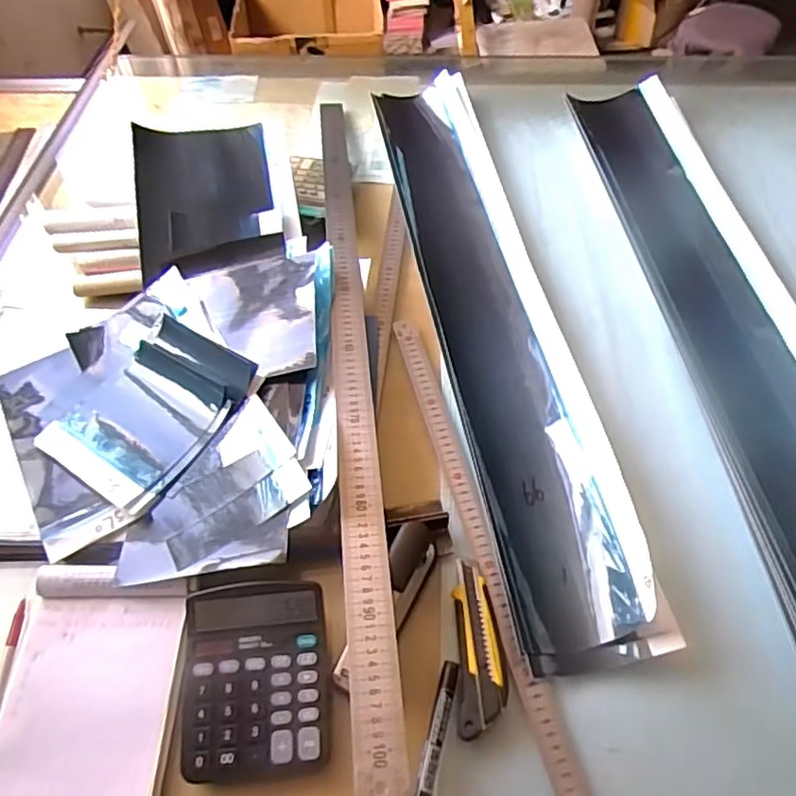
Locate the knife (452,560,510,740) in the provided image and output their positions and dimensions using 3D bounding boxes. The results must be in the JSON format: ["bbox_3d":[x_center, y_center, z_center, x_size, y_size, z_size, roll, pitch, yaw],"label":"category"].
[{"bbox_3d":[0.071,0.212,0.553,0.042,0.018,0.143,1,53,0],"label":"knife"}]

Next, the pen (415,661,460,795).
[{"bbox_3d":[0.028,0.280,0.509,0.014,0.014,0.141,14,54,9],"label":"pen"}]

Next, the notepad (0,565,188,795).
[{"bbox_3d":[-0.257,0.242,0.531,0.146,0.021,0.198,0,53,-1],"label":"notepad"}]

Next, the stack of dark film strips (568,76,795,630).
[{"bbox_3d":[0.393,-0.129,0.792,0.157,0.028,0.929,-7,53,2],"label":"stack of dark film strips"}]

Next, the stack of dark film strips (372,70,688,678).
[{"bbox_3d":[0.102,-0.121,0.791,0.163,0.041,0.912,-15,54,5],"label":"stack of dark film strips"}]

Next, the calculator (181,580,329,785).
[{"bbox_3d":[-0.117,0.224,0.526,0.115,0.022,0.145,-4,53,-4],"label":"calculator"}]

